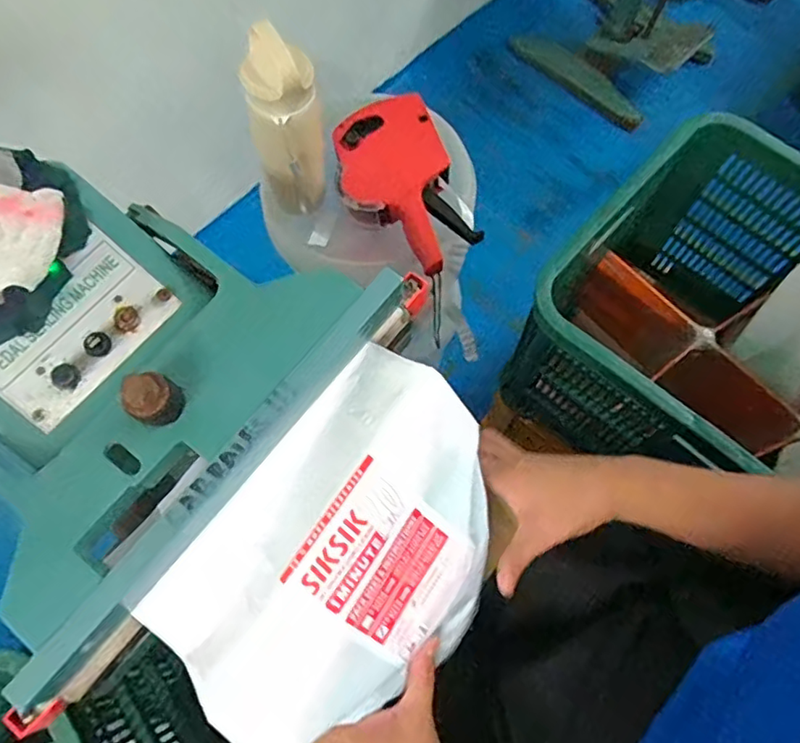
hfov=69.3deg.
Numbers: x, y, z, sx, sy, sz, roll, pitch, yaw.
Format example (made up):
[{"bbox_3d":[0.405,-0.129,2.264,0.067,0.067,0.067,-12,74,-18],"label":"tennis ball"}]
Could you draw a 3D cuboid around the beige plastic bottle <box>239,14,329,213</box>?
[{"bbox_3d":[-0.111,-0.242,0.591,0.076,0.184,0.069,-16,70,-5],"label":"beige plastic bottle"}]

